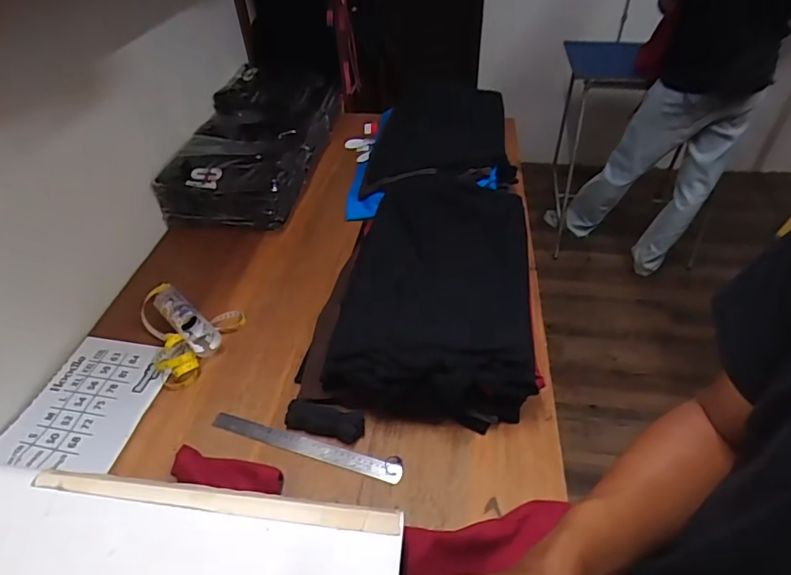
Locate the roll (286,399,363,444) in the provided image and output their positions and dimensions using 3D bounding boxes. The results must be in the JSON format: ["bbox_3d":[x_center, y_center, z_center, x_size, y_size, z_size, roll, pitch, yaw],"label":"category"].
[{"bbox_3d":[-0.114,0.216,0.806,0.125,0.029,0.048,9,44,11],"label":"roll"}]

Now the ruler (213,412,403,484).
[{"bbox_3d":[-0.145,0.253,0.788,0.319,0.007,0.035,12,51,13],"label":"ruler"}]

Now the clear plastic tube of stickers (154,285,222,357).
[{"bbox_3d":[-0.408,0.060,0.954,0.060,0.056,0.204,-33,51,-30],"label":"clear plastic tube of stickers"}]

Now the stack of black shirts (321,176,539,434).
[{"bbox_3d":[0.093,-0.015,0.972,0.334,0.142,0.568,7,43,8],"label":"stack of black shirts"}]

